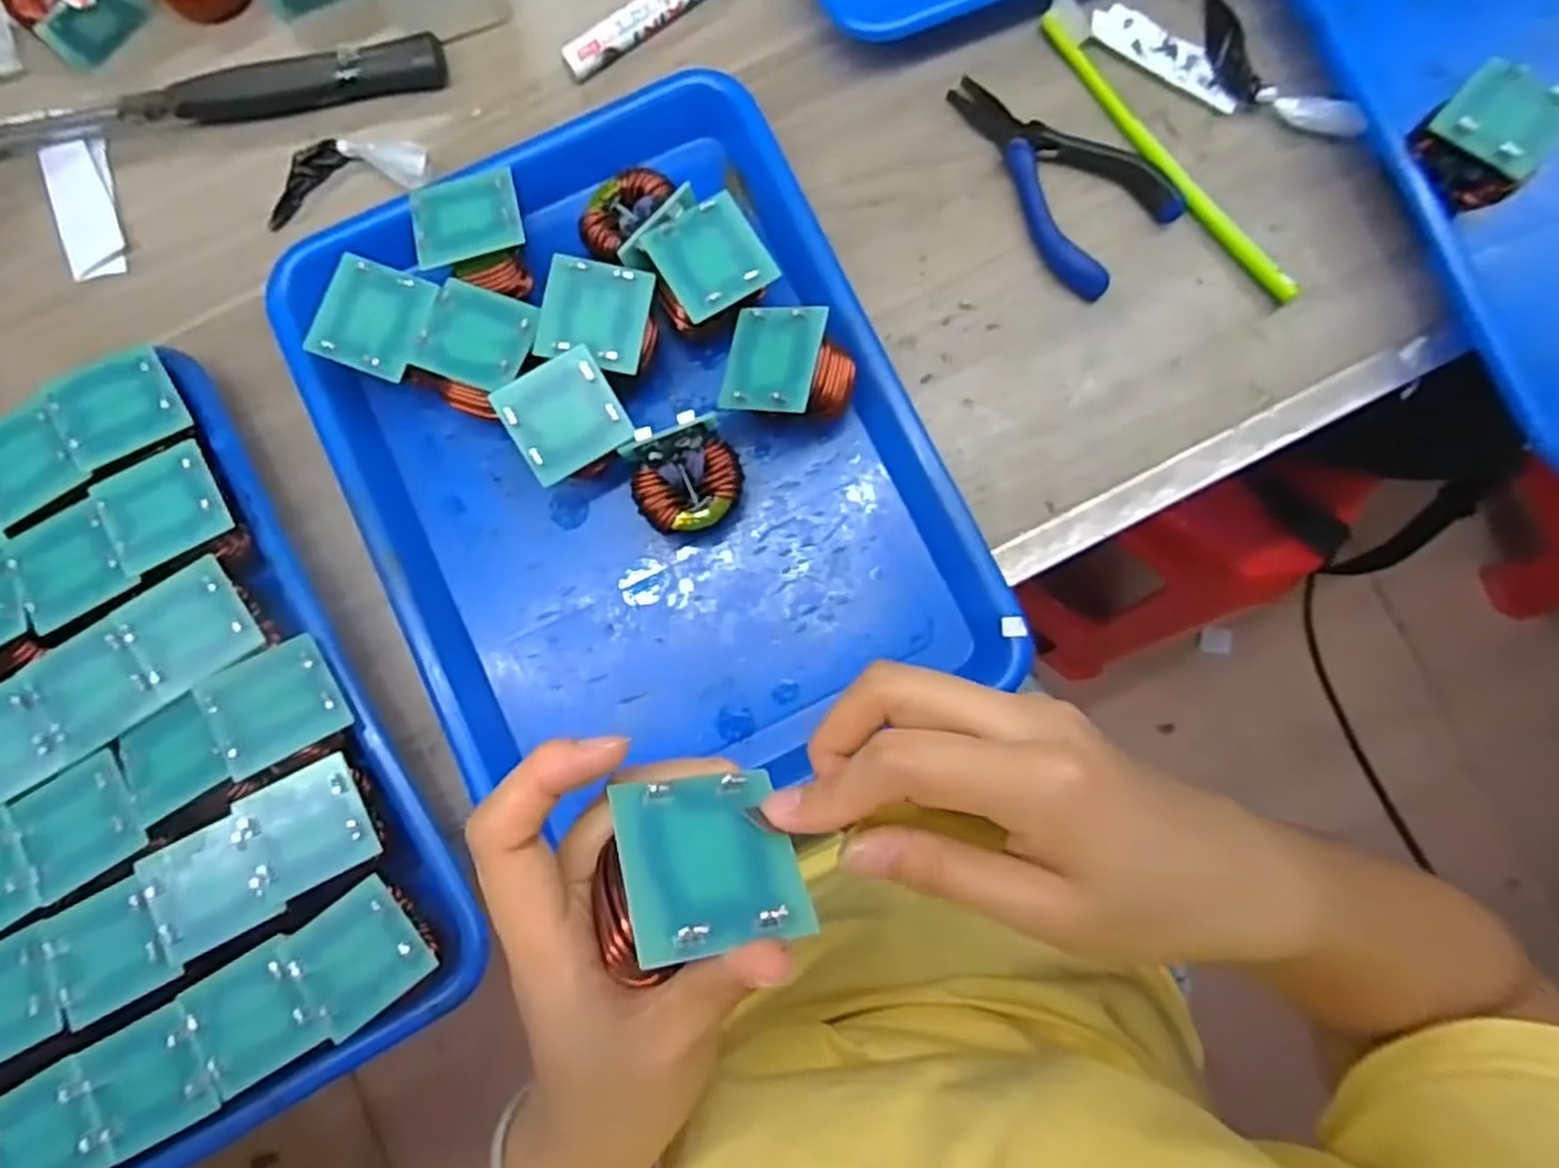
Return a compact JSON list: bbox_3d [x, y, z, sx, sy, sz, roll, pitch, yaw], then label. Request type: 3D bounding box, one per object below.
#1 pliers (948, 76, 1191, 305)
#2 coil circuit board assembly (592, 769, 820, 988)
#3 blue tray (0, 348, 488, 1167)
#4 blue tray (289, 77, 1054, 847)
[{"bbox_3d":[0.134,-0.205,0.390,0.065,0.014,0.123,-41,85,-4],"label":"pliers"},{"bbox_3d":[-0.021,0.075,0.202,0.048,0.023,0.046,4,42,-20],"label":"coil circuit board assembly"},{"bbox_3d":[-0.295,0.088,0.340,0.248,0.053,0.310,-32,84,-3],"label":"blue tray"},{"bbox_3d":[-0.067,-0.059,0.366,0.241,0.056,0.303,-25,84,-2],"label":"blue tray"}]

